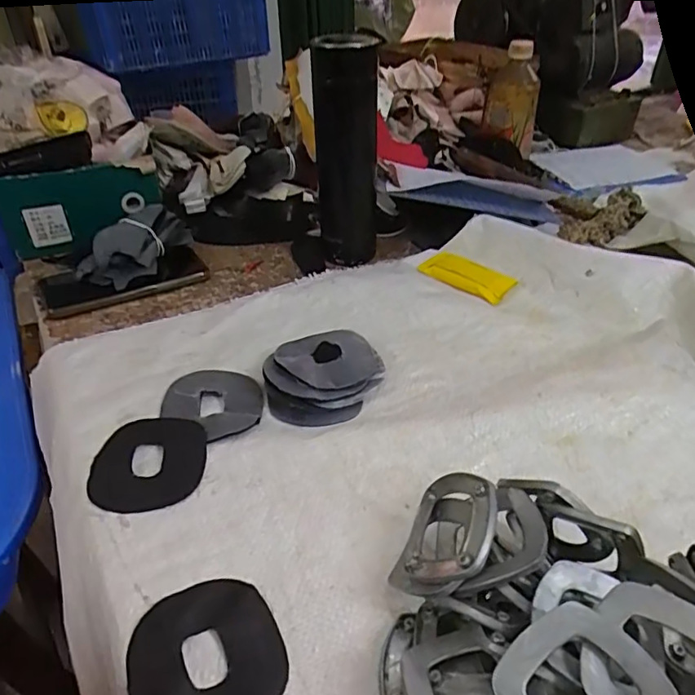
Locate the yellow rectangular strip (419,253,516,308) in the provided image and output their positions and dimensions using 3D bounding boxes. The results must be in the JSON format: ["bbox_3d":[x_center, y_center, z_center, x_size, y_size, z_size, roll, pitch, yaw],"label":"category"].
[{"bbox_3d":[0.127,-0.078,0.584,0.096,0.005,0.058,30,47,33],"label":"yellow rectangular strip"}]

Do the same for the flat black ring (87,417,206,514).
[{"bbox_3d":[-0.139,0.079,0.380,0.074,0.006,0.080,0,37,0],"label":"flat black ring"}]

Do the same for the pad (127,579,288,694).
[{"bbox_3d":[-0.073,0.161,0.280,0.074,0.004,0.079,-19,41,-23],"label":"pad"}]

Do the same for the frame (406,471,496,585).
[{"bbox_3d":[0.056,0.104,0.300,0.061,0.015,0.063,-29,29,40],"label":"frame"}]

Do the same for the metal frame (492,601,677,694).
[{"bbox_3d":[0.095,0.140,0.221,0.062,0.008,0.056,-35,40,-13],"label":"metal frame"}]

